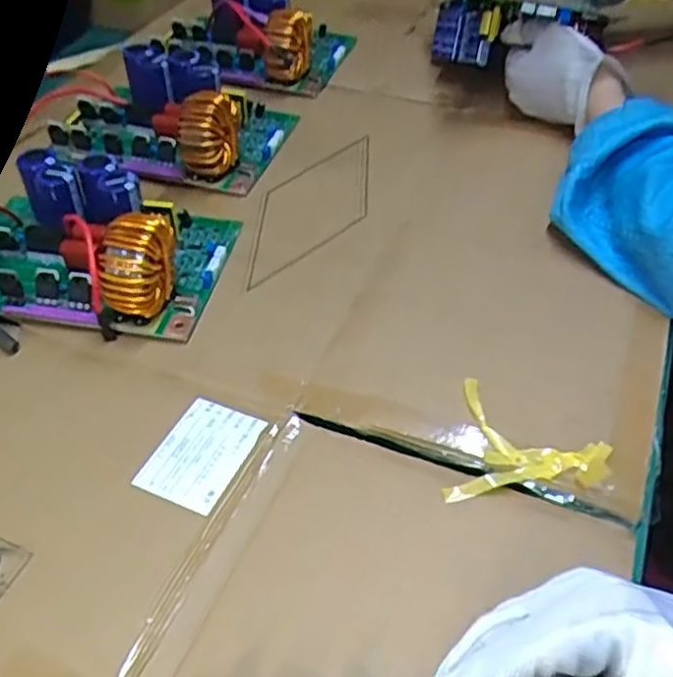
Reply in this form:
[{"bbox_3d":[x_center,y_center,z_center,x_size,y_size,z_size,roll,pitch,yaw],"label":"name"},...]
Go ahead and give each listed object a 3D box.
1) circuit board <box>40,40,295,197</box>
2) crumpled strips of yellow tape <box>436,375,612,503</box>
[{"bbox_3d":[-0.147,-0.204,0.640,0.192,0.063,0.127,10,47,12],"label":"circuit board"},{"bbox_3d":[0.110,0.066,0.405,0.085,0.011,0.078,12,48,13],"label":"crumpled strips of yellow tape"}]

